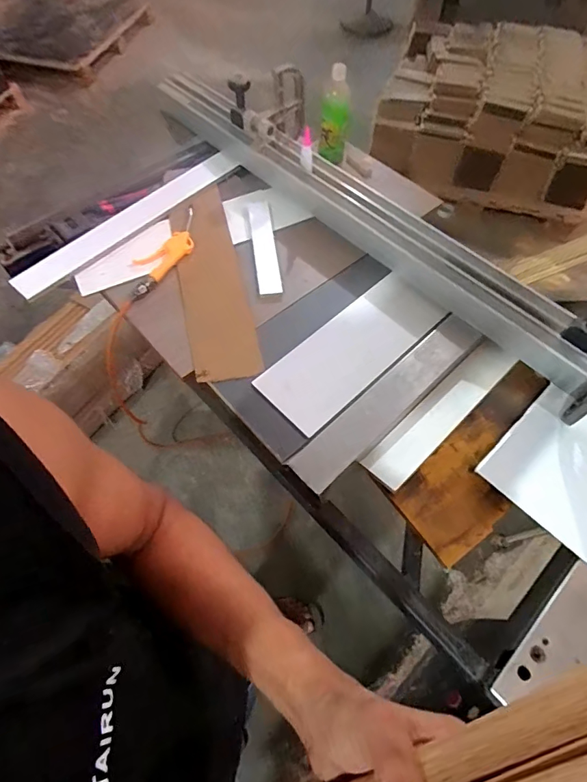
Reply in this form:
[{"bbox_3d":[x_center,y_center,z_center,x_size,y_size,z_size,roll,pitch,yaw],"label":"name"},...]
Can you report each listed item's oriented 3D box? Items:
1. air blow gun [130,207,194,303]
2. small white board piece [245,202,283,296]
[{"bbox_3d":[-0.273,-0.298,0.915,0.085,0.023,0.264,27,64,15],"label":"air blow gun"},{"bbox_3d":[-0.066,-0.322,0.942,0.051,0.009,0.290,-8,61,-4],"label":"small white board piece"}]

